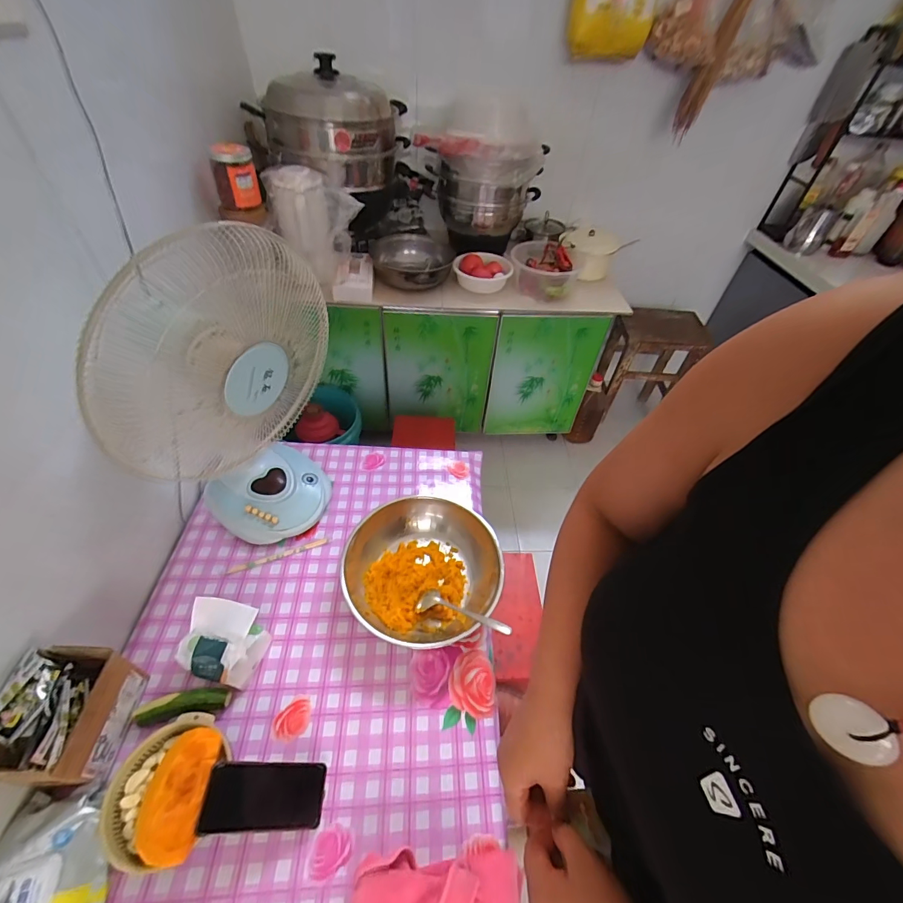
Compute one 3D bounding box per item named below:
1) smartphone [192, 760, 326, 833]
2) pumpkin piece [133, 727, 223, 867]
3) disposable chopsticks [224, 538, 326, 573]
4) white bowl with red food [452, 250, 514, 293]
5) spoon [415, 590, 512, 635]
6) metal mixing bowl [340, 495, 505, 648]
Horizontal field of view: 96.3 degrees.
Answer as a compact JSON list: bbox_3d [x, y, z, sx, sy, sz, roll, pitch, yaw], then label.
[{"bbox_3d":[-0.256,0.479,0.564,0.161,0.012,0.074,24,39,-27],"label":"smartphone"},{"bbox_3d":[-0.365,0.450,0.531,0.088,0.047,0.135,-1,48,-6],"label":"pumpkin piece"},{"bbox_3d":[-0.362,0.220,0.853,0.195,0.009,0.015,-16,50,-20],"label":"disposable chopsticks"},{"bbox_3d":[0.098,-0.585,1.319,0.186,0.062,0.175,11,48,5],"label":"white bowl with red food"},{"bbox_3d":[0.019,0.297,0.746,0.198,0.027,0.050,6,41,32],"label":"spoon"},{"bbox_3d":[-0.059,0.238,0.810,0.299,0.087,0.296,3,46,-3],"label":"metal mixing bowl"}]

